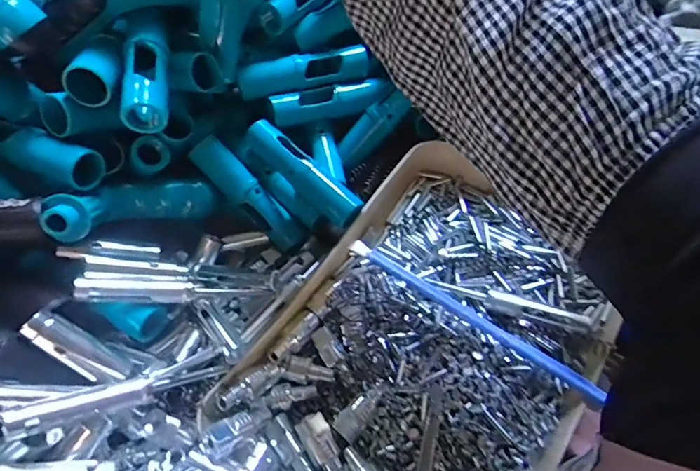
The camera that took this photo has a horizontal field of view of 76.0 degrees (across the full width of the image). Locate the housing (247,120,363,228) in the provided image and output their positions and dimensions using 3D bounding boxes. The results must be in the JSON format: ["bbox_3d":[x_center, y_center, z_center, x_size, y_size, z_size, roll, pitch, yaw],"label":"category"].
[{"bbox_3d":[-0.039,-0.056,0.384,0.117,0.025,0.028,41,71,17],"label":"housing"}]

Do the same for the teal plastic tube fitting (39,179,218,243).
[{"bbox_3d":[-0.170,-0.021,0.353,0.039,0.034,0.127,46,33,18],"label":"teal plastic tube fitting"}]

